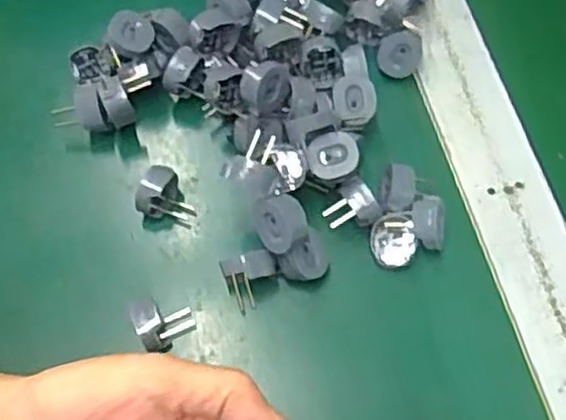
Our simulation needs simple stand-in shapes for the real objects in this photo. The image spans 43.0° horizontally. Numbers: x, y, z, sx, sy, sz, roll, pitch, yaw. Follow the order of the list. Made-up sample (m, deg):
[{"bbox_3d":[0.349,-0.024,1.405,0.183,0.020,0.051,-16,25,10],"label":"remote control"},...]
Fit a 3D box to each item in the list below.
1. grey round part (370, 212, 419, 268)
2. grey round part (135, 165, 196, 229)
[{"bbox_3d":[0.061,0.017,0.395,0.029,0.019,0.029,-1,88,21],"label":"grey round part"},{"bbox_3d":[-0.065,-0.008,0.405,0.029,0.030,0.026,17,68,5],"label":"grey round part"}]

